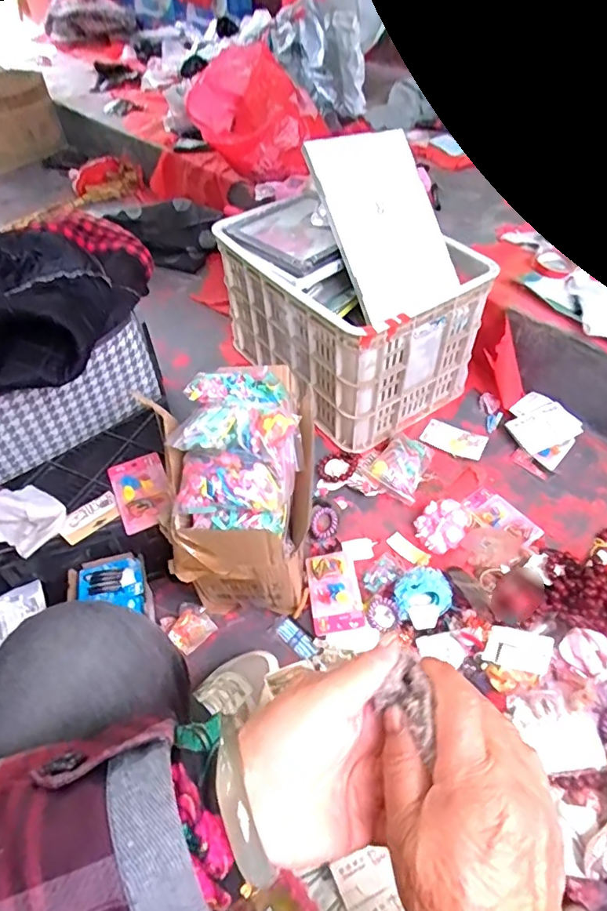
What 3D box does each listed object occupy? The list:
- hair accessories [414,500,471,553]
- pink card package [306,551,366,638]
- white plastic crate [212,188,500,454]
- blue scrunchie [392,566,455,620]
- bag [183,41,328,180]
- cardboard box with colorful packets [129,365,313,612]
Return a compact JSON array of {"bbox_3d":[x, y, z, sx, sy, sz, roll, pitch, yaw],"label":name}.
[{"bbox_3d":[0.244,0.124,0.925,0.083,0.034,0.098,34,58,28],"label":"hair accessories"},{"bbox_3d":[0.049,0.218,0.839,0.077,0.019,0.129,-8,49,-4],"label":"pink card package"},{"bbox_3d":[0.085,-0.314,1.110,0.336,0.333,0.473,-29,54,-21],"label":"white plastic crate"},{"bbox_3d":[0.188,0.219,0.833,0.088,0.038,0.081,-3,49,0],"label":"blue scrunchie"},{"bbox_3d":[-0.122,-0.864,1.333,0.309,0.226,0.269,-10,49,-6],"label":"bag"},{"bbox_3d":[-0.088,0.072,0.781,0.197,0.320,0.233,-6,49,-3],"label":"cardboard box with colorful packets"}]

